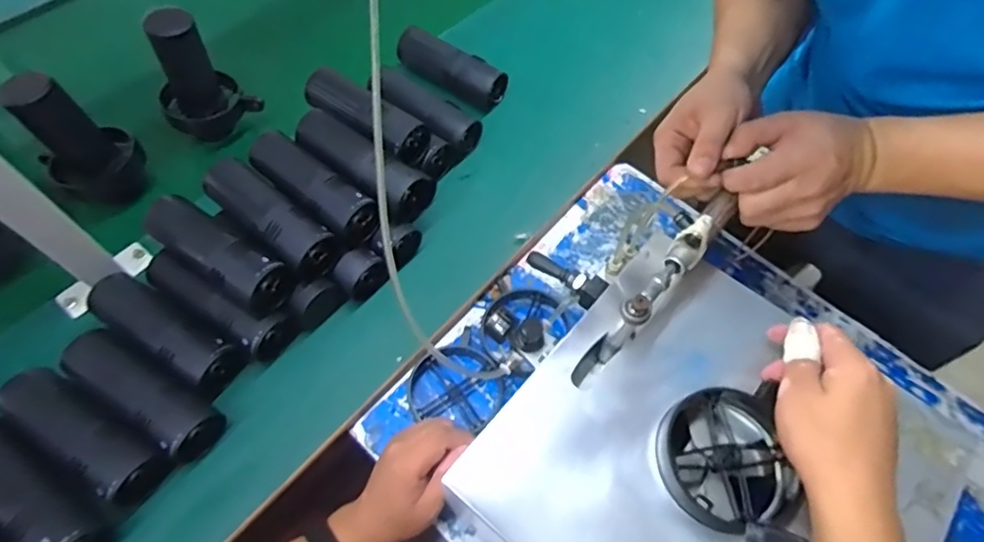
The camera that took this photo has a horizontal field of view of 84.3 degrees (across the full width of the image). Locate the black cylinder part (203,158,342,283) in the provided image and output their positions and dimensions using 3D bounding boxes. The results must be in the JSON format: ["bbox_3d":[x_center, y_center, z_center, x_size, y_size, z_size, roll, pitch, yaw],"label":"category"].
[{"bbox_3d":[-0.239,-0.062,0.572,0.158,0.056,0.058,39,66,18],"label":"black cylinder part"}]

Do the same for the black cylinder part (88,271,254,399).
[{"bbox_3d":[-0.341,0.066,0.568,0.170,0.050,0.056,29,63,14],"label":"black cylinder part"}]

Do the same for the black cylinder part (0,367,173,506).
[{"bbox_3d":[-0.383,0.154,0.515,0.154,0.056,0.055,29,63,14],"label":"black cylinder part"}]

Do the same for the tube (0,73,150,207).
[{"bbox_3d":[-0.467,-0.153,0.609,0.091,0.146,0.089,37,66,18],"label":"tube"}]

